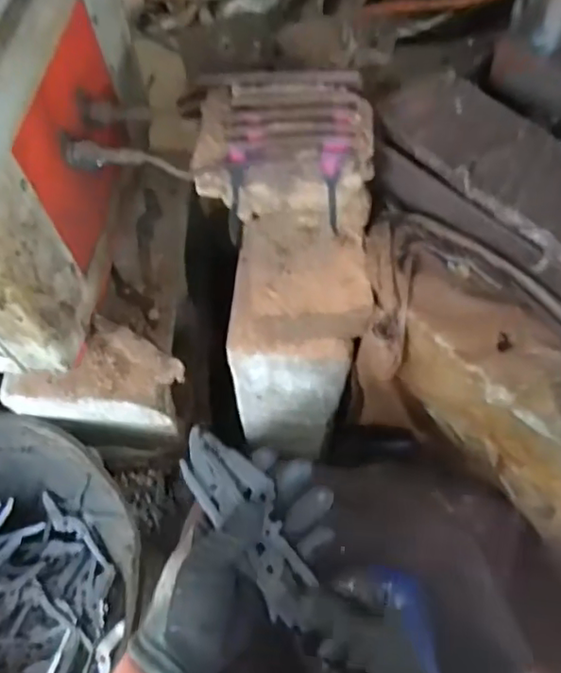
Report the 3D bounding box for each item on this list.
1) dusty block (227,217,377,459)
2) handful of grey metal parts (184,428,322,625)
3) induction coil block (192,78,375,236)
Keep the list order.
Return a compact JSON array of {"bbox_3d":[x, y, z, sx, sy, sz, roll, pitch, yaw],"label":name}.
[{"bbox_3d":[0.017,0.009,0.645,0.128,0.270,0.128,-1,62,1],"label":"dusty block"},{"bbox_3d":[-0.028,0.134,0.445,0.049,0.013,0.145,-34,72,-16],"label":"handful of grey metal parts"},{"bbox_3d":[0.005,-0.179,0.562,0.168,0.059,0.167,4,62,3],"label":"induction coil block"}]

